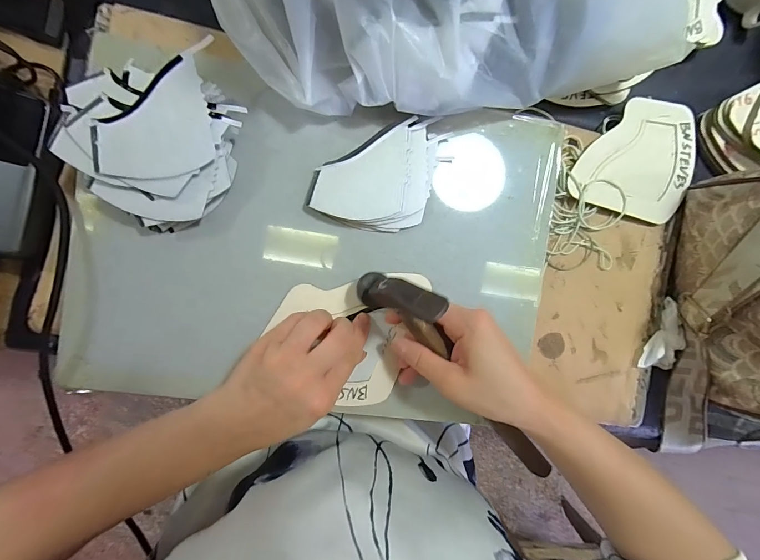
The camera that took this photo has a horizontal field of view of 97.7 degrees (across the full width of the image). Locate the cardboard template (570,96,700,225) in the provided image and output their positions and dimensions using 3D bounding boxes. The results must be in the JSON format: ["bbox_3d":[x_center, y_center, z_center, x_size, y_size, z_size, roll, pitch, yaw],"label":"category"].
[{"bbox_3d":[0.254,-0.123,0.329,0.129,0.005,0.117,11,89,-10],"label":"cardboard template"}]

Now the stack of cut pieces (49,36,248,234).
[{"bbox_3d":[-0.170,-0.109,0.253,0.110,0.045,0.136,13,90,-5],"label":"stack of cut pieces"}]

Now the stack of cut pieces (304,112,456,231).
[{"bbox_3d":[0.002,-0.093,0.282,0.092,0.018,0.108,26,91,-6],"label":"stack of cut pieces"}]

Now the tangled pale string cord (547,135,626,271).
[{"bbox_3d":[0.202,-0.074,0.324,0.069,0.020,0.126,3,93,-5],"label":"tangled pale string cord"}]

